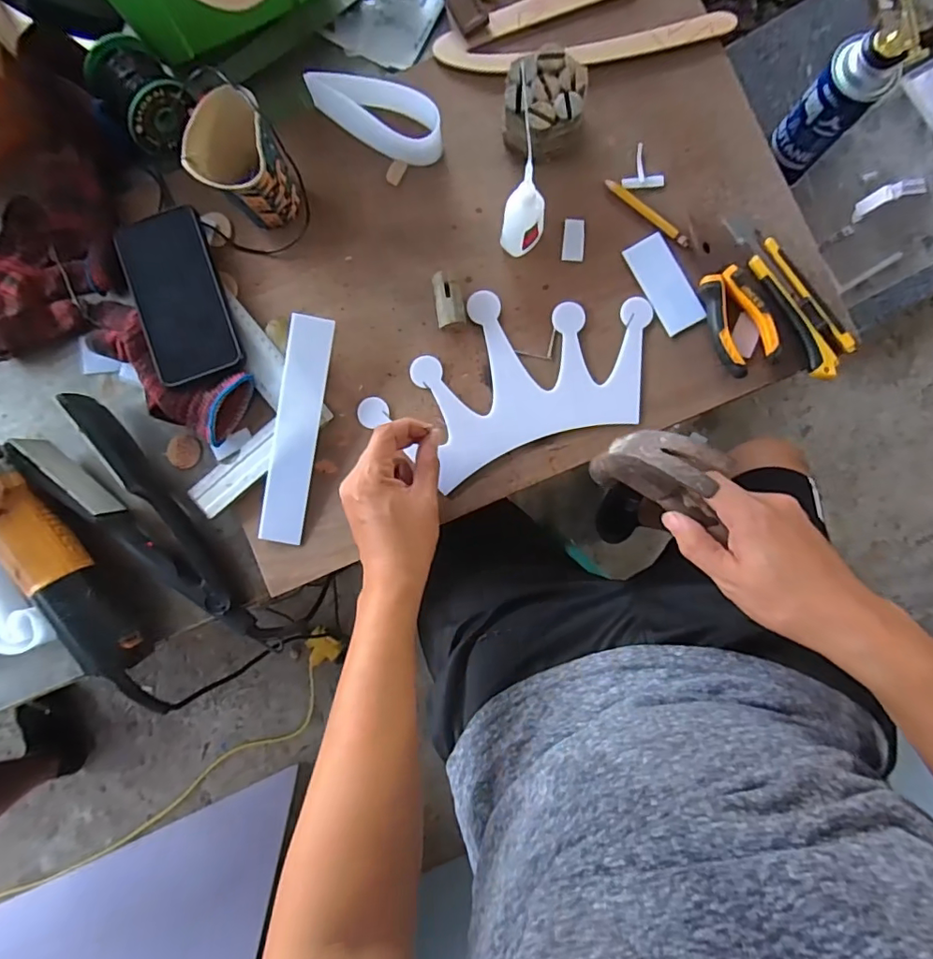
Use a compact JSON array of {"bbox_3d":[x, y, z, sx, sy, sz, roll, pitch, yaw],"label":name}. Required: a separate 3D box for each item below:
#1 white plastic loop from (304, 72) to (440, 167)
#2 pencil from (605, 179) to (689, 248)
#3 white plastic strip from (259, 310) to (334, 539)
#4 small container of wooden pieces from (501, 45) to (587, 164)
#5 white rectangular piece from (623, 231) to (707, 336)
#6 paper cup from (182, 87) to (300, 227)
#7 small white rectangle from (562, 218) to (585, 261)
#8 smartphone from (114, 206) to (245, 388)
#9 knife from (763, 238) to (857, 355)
[{"bbox_3d":[-0.086,-0.342,0.499,0.129,0.053,0.041,29,91,4],"label":"white plastic loop"},{"bbox_3d":[0.171,-0.250,0.499,0.096,0.005,0.011,41,92,3],"label":"pencil"},{"bbox_3d":[-0.158,-0.045,0.496,0.042,0.008,0.207,10,96,-4],"label":"white plastic strip"},{"bbox_3d":[0.071,-0.338,0.488,0.070,0.051,0.082,5,89,4],"label":"small container of wooden pieces"},{"bbox_3d":[0.188,-0.186,0.503,0.039,0.008,0.093,-27,88,3],"label":"white rectangular piece"},{"bbox_3d":[-0.192,-0.273,0.473,0.072,0.091,0.078,0,89,4],"label":"paper cup"},{"bbox_3d":[0.102,-0.228,0.507,0.020,0.004,0.039,4,89,4],"label":"small white rectangle"},{"bbox_3d":[-0.269,-0.174,0.500,0.079,0.016,0.164,-18,87,-6],"label":"smartphone"},{"bbox_3d":[0.309,-0.166,0.482,0.015,0.014,0.123,-33,87,3],"label":"knife"}]

